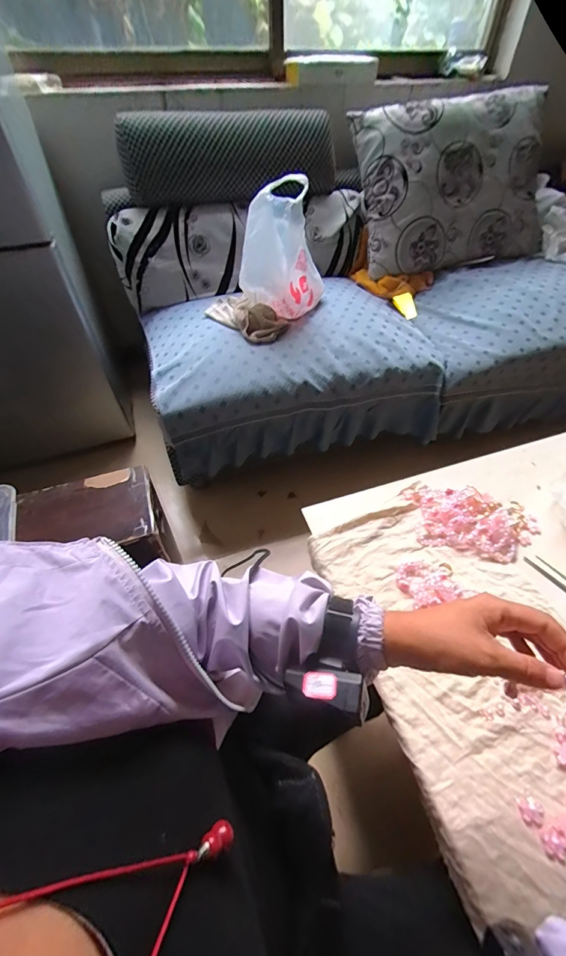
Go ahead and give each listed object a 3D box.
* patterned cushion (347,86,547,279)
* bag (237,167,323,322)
[{"bbox_3d":[0.627,-1.069,1.324,0.718,0.522,0.150,-10,24,-8],"label":"patterned cushion"},{"bbox_3d":[-0.001,-0.665,1.094,0.243,0.339,0.201,5,50,4],"label":"bag"}]

